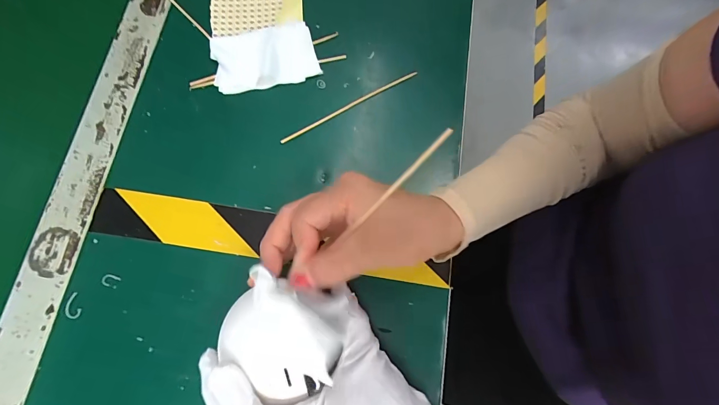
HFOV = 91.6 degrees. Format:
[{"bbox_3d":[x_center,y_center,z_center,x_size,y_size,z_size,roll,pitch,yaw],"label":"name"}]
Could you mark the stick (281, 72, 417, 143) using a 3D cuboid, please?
[{"bbox_3d":[-0.007,-0.089,0.316,0.140,0.004,0.005,-31,78,-9],"label":"stick"}]

